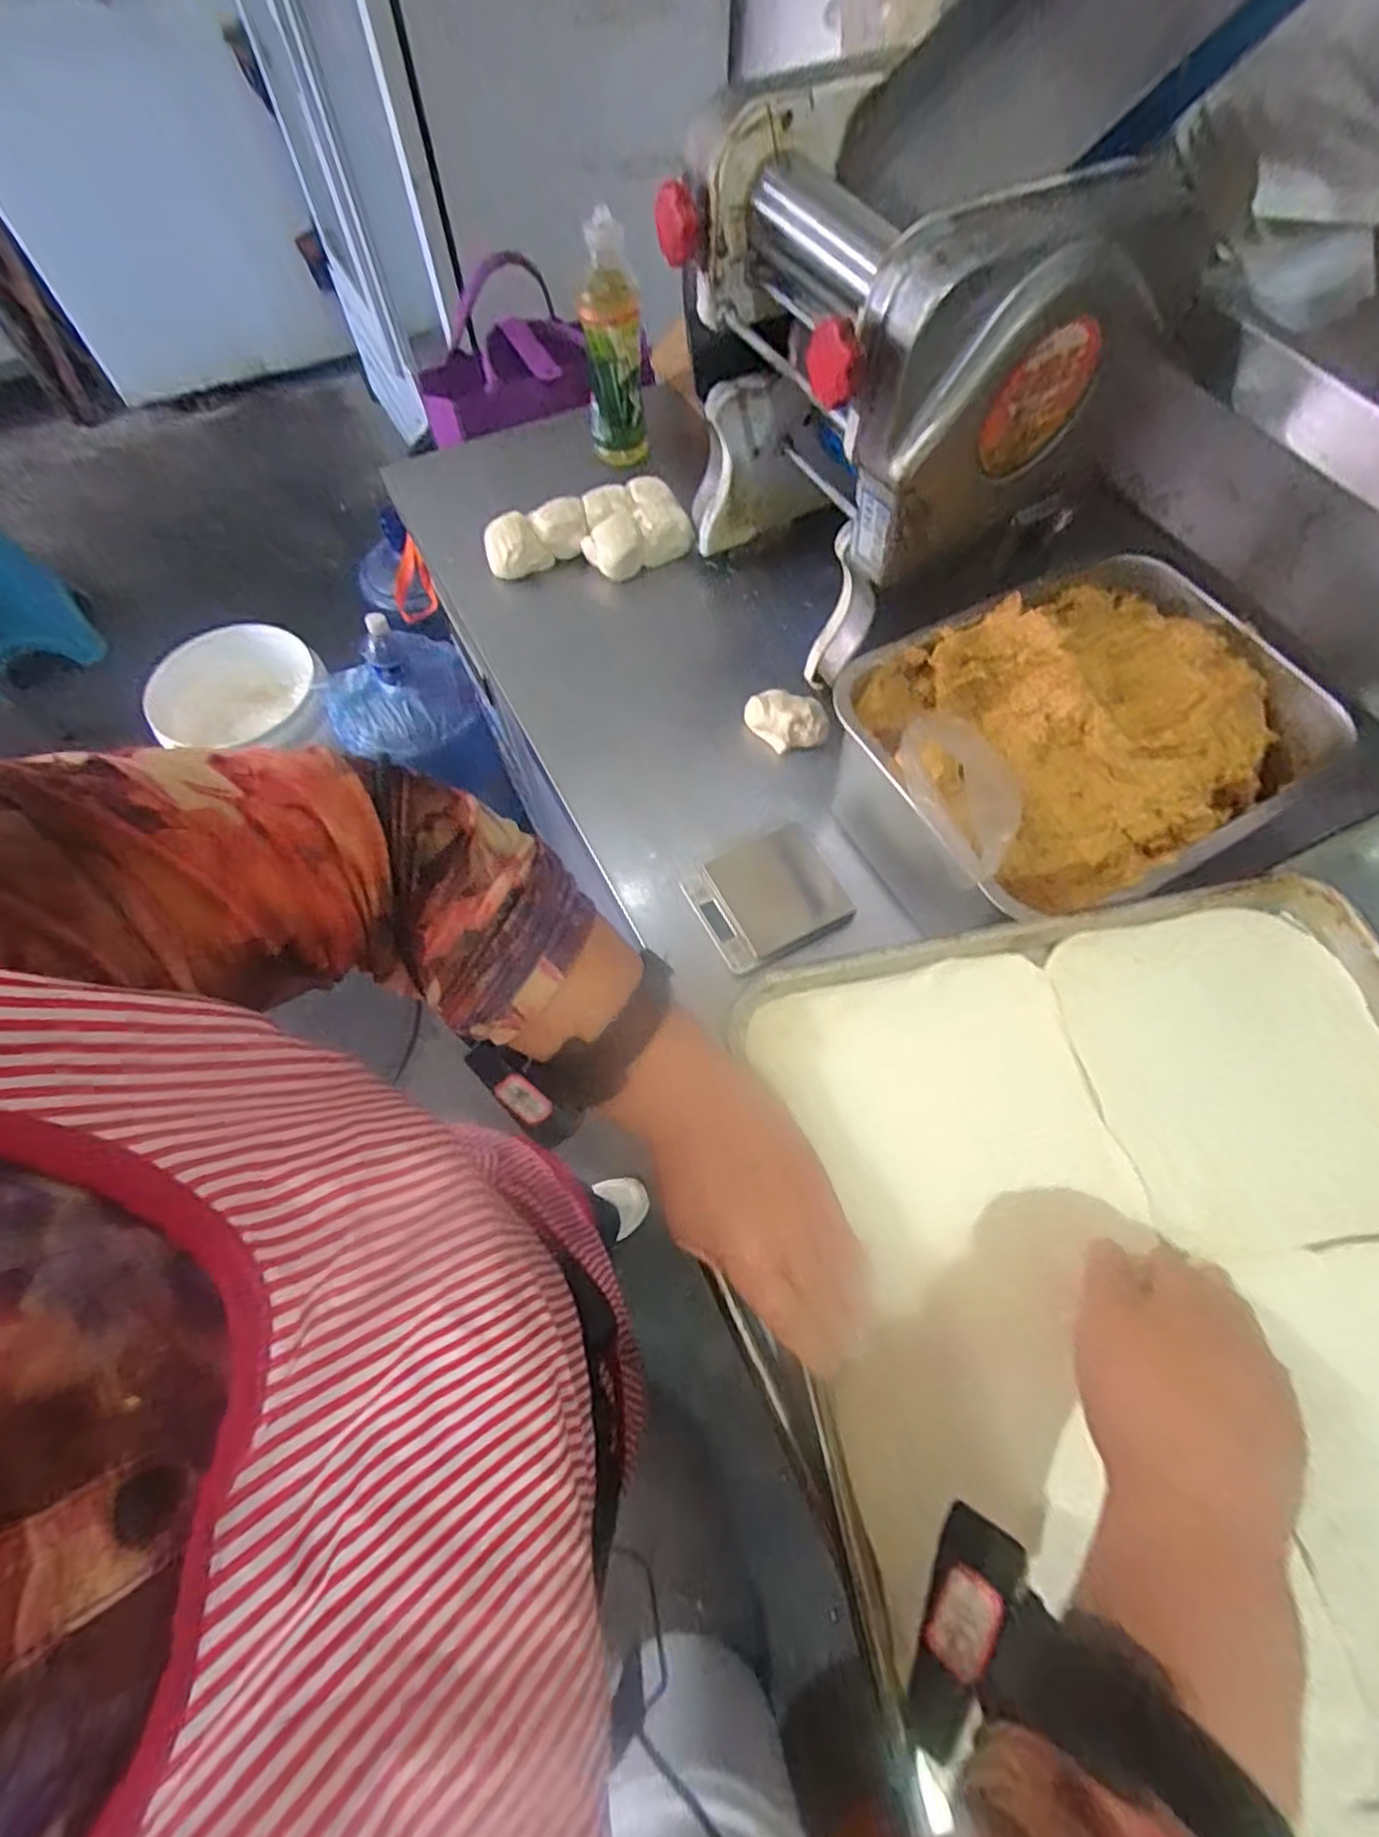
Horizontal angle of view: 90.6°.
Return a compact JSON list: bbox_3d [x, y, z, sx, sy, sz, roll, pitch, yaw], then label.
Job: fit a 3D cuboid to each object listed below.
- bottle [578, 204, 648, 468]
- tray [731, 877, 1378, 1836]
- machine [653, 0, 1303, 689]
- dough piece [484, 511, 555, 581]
[{"bbox_3d":[-0.090,-0.666,0.797,0.069,0.220,0.066,-8,65,-4],"label":"bottle"},{"bbox_3d":[0.276,0.281,0.314,0.396,0.046,0.600,-9,65,-5],"label":"tray"},{"bbox_3d":[0.217,-0.472,0.579,0.392,0.378,0.296,-25,68,-12],"label":"machine"},{"bbox_3d":[-0.198,-0.419,0.774,0.067,0.041,0.053,-20,67,-10],"label":"dough piece"}]

